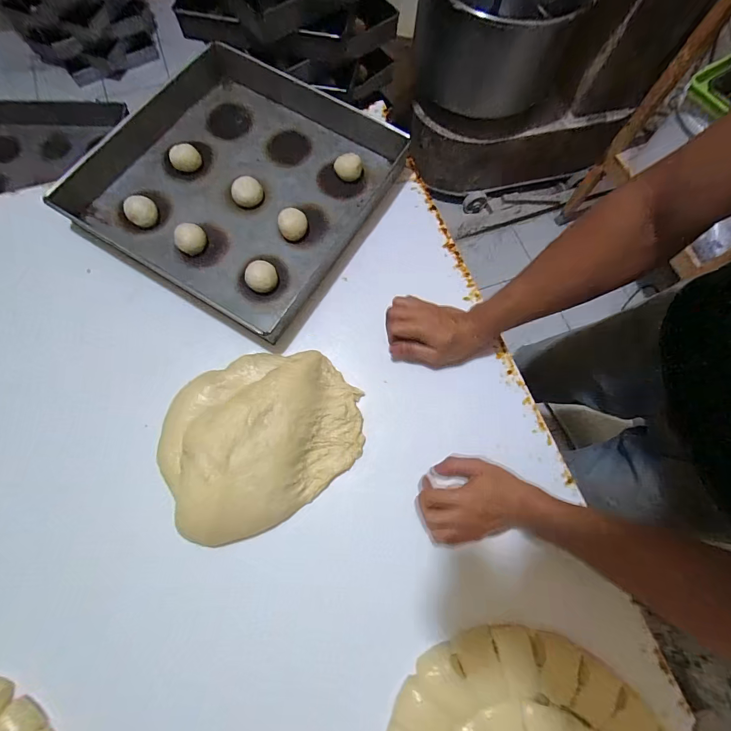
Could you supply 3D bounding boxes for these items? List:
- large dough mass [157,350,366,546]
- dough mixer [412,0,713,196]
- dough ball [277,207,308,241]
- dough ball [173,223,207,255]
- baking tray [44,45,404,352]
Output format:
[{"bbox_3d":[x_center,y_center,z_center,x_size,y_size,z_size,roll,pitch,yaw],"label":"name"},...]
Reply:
[{"bbox_3d":[-0.140,0.086,0.493,0.264,0.061,0.217,-32,76,-11],"label":"large dough mass"},{"bbox_3d":[0.585,-1.111,1.189,0.934,1.009,0.521,-21,74,-8],"label":"dough mixer"},{"bbox_3d":[-0.117,-0.229,0.602,0.045,0.028,0.045,0,72,-1],"label":"dough ball"},{"bbox_3d":[-0.275,-0.200,0.586,0.046,0.031,0.040,-36,77,-12],"label":"dough ball"},{"bbox_3d":[-0.209,-0.311,0.628,0.447,0.087,0.428,30,74,8],"label":"baking tray"}]

